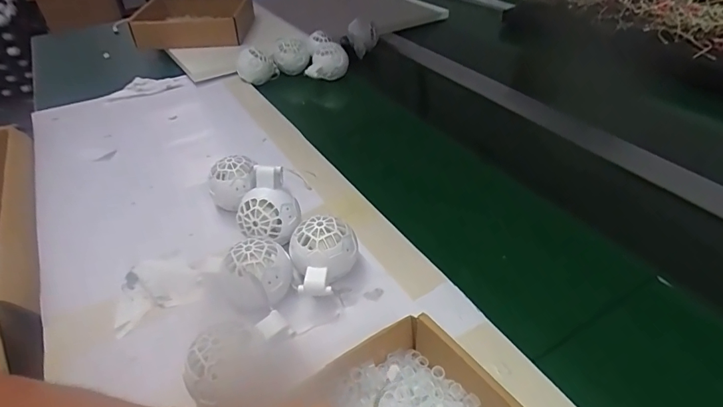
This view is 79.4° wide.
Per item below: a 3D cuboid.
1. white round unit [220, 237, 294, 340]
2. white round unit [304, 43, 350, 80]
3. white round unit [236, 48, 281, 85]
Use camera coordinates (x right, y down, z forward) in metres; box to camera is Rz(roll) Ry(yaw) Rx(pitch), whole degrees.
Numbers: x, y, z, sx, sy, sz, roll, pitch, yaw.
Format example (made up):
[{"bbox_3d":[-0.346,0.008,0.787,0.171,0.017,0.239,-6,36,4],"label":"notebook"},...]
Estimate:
[{"bbox_3d":[-0.083,0.076,0.373,0.062,0.053,0.088,-18,42,-20],"label":"white round unit"},{"bbox_3d":[-0.063,-0.253,0.791,0.070,0.057,0.055,4,39,6],"label":"white round unit"},{"bbox_3d":[-0.192,-0.249,0.792,0.069,0.074,0.072,-11,40,-12],"label":"white round unit"}]

